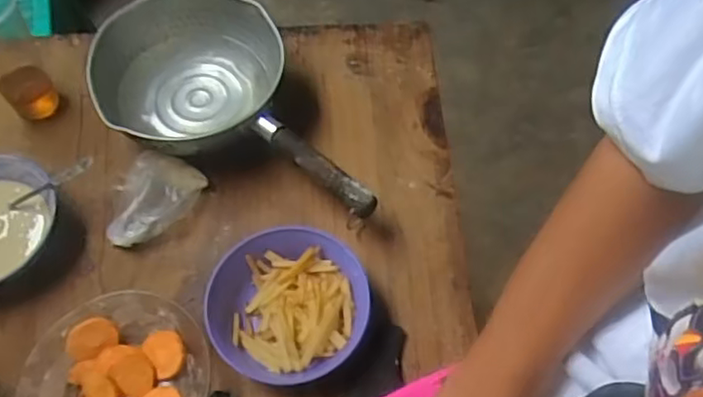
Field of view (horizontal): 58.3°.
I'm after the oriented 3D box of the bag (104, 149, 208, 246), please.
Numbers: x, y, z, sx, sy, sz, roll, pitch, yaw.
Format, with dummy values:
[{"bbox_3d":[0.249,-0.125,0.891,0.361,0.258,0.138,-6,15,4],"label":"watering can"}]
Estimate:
[{"bbox_3d":[-0.216,0.000,0.665,0.086,0.031,0.109,24,64,9],"label":"bag"}]

